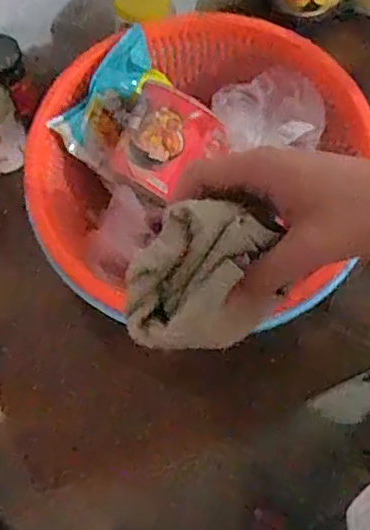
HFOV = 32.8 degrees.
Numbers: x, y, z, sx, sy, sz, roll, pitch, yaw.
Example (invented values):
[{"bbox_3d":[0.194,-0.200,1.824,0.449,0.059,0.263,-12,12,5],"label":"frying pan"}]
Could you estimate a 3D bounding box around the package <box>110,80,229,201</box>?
[{"bbox_3d":[-0.017,-0.131,0.684,0.099,0.022,0.105,27,96,-1],"label":"package"}]

